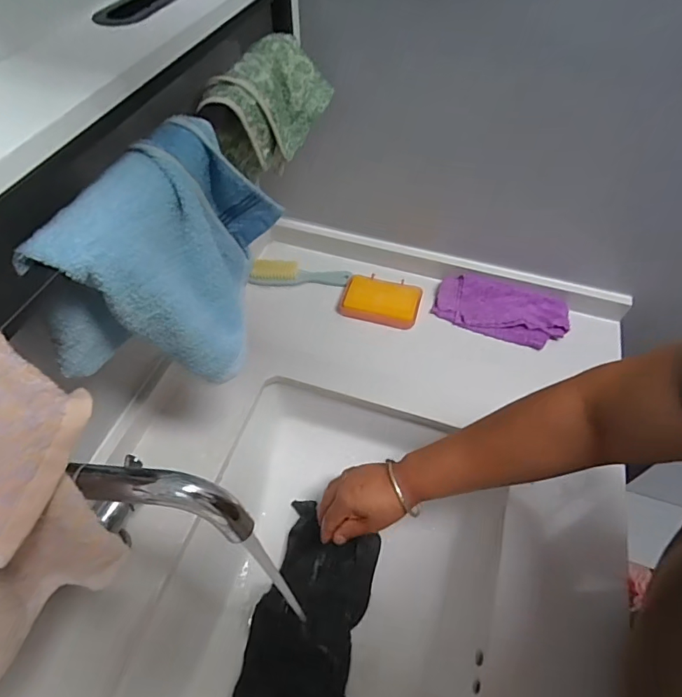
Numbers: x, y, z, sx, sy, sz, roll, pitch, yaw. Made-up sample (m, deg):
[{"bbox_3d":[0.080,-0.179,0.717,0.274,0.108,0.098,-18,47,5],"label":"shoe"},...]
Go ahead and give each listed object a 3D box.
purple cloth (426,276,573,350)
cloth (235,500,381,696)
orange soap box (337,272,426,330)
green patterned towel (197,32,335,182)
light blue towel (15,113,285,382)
[{"bbox_3d":[0.236,-0.059,0.685,0.186,0.033,0.082,17,55,12],"label":"purple cloth"},{"bbox_3d":[-0.041,0.354,0.568,0.134,0.039,0.296,10,54,6],"label":"cloth"},{"bbox_3d":[0.060,-0.074,0.701,0.117,0.030,0.072,16,54,11],"label":"orange soap box"},{"bbox_3d":[-0.071,-0.242,0.482,0.064,0.102,0.157,25,57,17],"label":"green patterned towel"},{"bbox_3d":[-0.131,-0.065,0.385,0.090,0.162,0.206,23,56,16],"label":"light blue towel"}]

